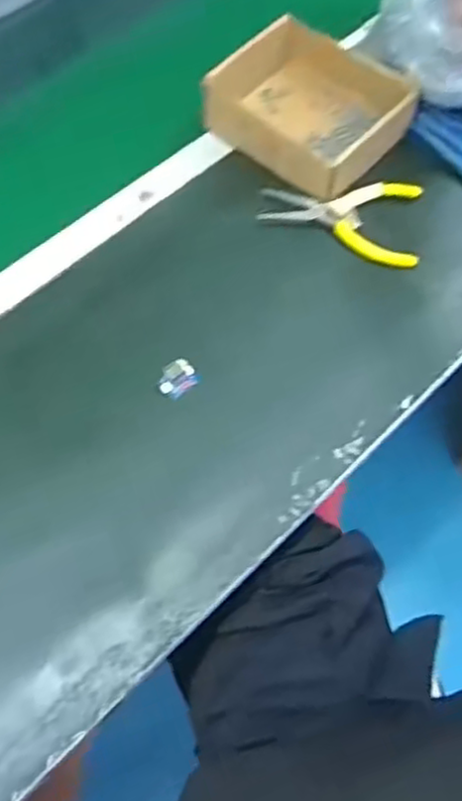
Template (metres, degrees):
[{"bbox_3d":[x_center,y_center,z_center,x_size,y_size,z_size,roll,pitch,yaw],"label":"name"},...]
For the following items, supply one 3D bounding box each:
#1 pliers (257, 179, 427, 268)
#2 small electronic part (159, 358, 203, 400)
[{"bbox_3d":[0.101,-0.172,0.649,0.146,0.014,0.095,8,64,2],"label":"pliers"},{"bbox_3d":[-0.044,-0.018,0.569,0.033,0.008,0.025,-39,71,-18],"label":"small electronic part"}]

